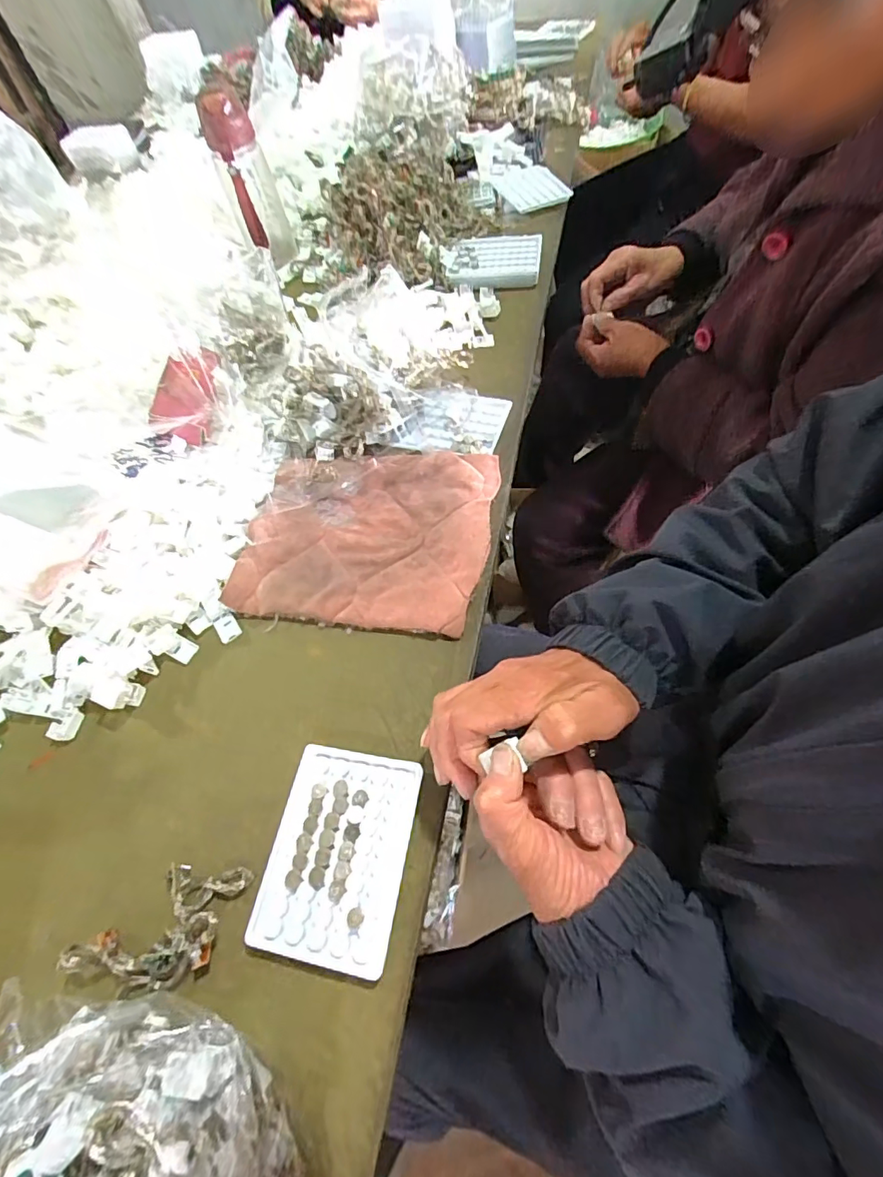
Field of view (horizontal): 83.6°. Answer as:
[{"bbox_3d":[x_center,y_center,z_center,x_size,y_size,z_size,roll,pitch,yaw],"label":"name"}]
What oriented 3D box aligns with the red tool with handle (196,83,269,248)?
[{"bbox_3d":[-0.279,-0.574,0.677,0.063,0.174,0.037,-12,26,-5],"label":"red tool with handle"}]

